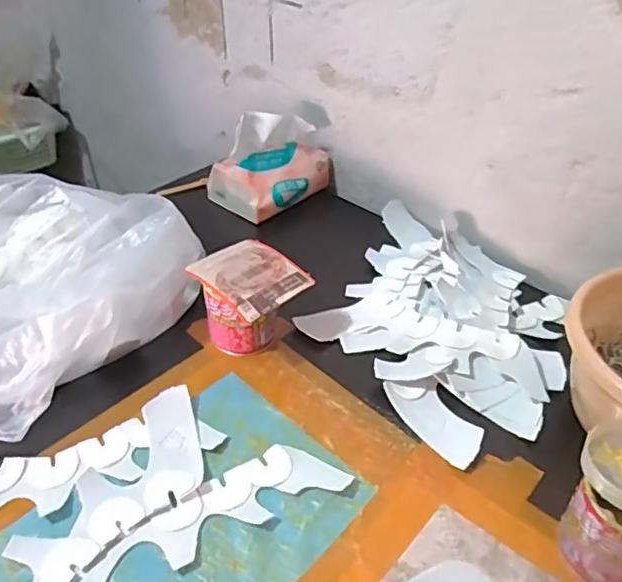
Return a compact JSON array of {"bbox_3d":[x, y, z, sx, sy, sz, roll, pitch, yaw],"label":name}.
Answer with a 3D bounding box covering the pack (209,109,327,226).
[{"bbox_3d":[-0.053,-0.164,0.724,0.098,0.094,0.135,30,48,31],"label":"pack"}]

